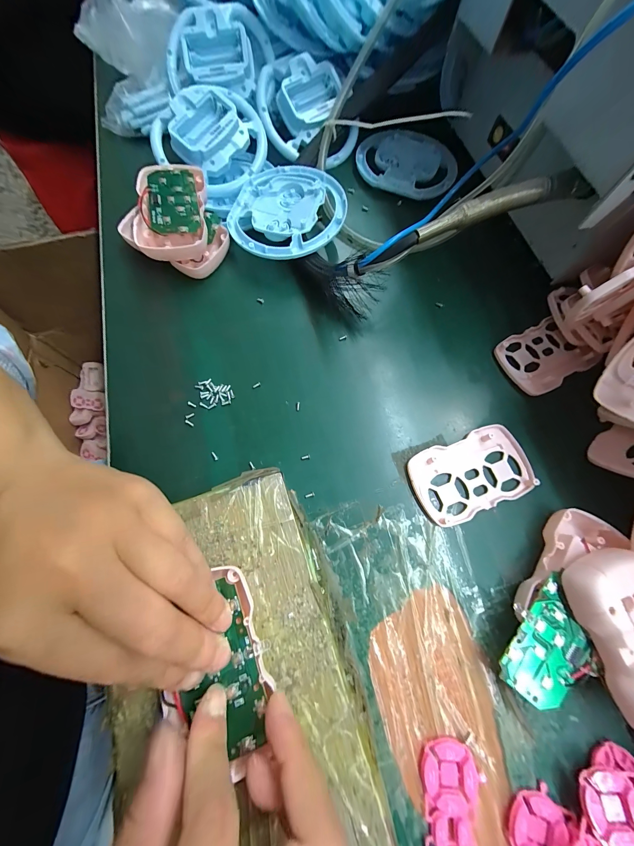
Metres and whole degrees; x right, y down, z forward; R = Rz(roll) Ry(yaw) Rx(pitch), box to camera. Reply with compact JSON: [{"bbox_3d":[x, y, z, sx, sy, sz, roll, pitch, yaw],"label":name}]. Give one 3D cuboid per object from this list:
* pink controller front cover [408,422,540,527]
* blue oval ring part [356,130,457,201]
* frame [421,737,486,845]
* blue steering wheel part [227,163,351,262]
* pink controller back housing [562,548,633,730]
[{"bbox_3d":[0.113,0.037,0.217,0.086,0.010,0.054,-21,74,-7],"label":"pink controller front cover"},{"bbox_3d":[0.096,-0.271,0.307,0.104,0.019,0.078,6,73,1],"label":"blue oval ring part"},{"bbox_3d":[0.074,0.221,0.160,0.032,0.005,0.075,5,73,1],"label":"frame"},{"bbox_3d":[-0.027,-0.189,0.269,0.102,0.024,0.102,1,72,-2],"label":"blue steering wheel part"},{"bbox_3d":[0.180,0.120,0.167,0.048,0.020,0.084,-19,74,-7],"label":"pink controller back housing"}]

